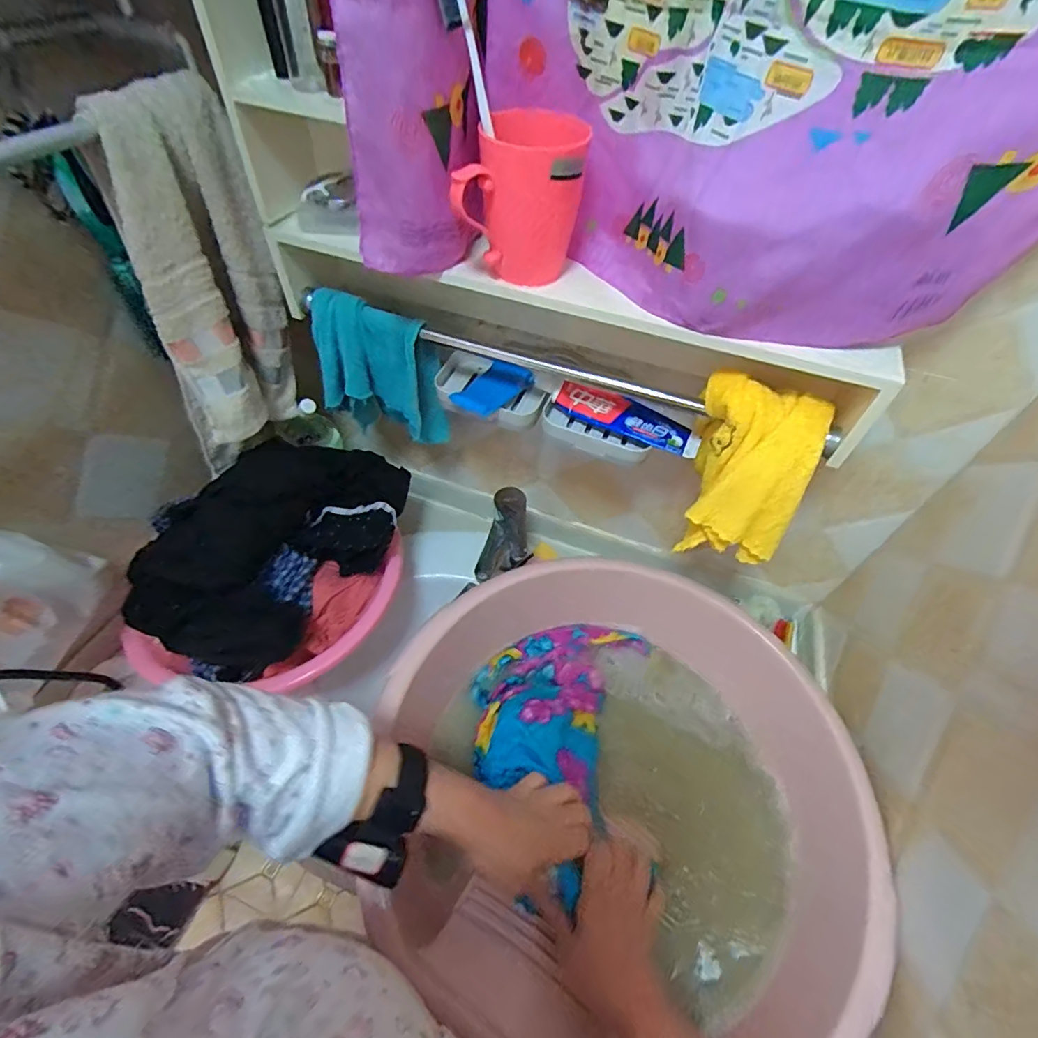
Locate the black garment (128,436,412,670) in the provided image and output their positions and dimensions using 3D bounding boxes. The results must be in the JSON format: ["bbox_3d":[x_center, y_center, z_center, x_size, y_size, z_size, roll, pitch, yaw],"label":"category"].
[{"bbox_3d":[-0.285,0.023,0.629,0.178,0.121,0.343,30,56,19],"label":"black garment"}]

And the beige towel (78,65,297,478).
[{"bbox_3d":[-0.320,-0.219,0.528,0.078,0.338,0.160,10,52,4],"label":"beige towel"}]

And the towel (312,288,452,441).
[{"bbox_3d":[-0.164,-0.165,0.609,0.143,0.170,0.056,7,52,1],"label":"towel"}]

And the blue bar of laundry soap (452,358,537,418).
[{"bbox_3d":[-0.031,-0.152,0.587,0.053,0.025,0.116,26,54,15],"label":"blue bar of laundry soap"}]

